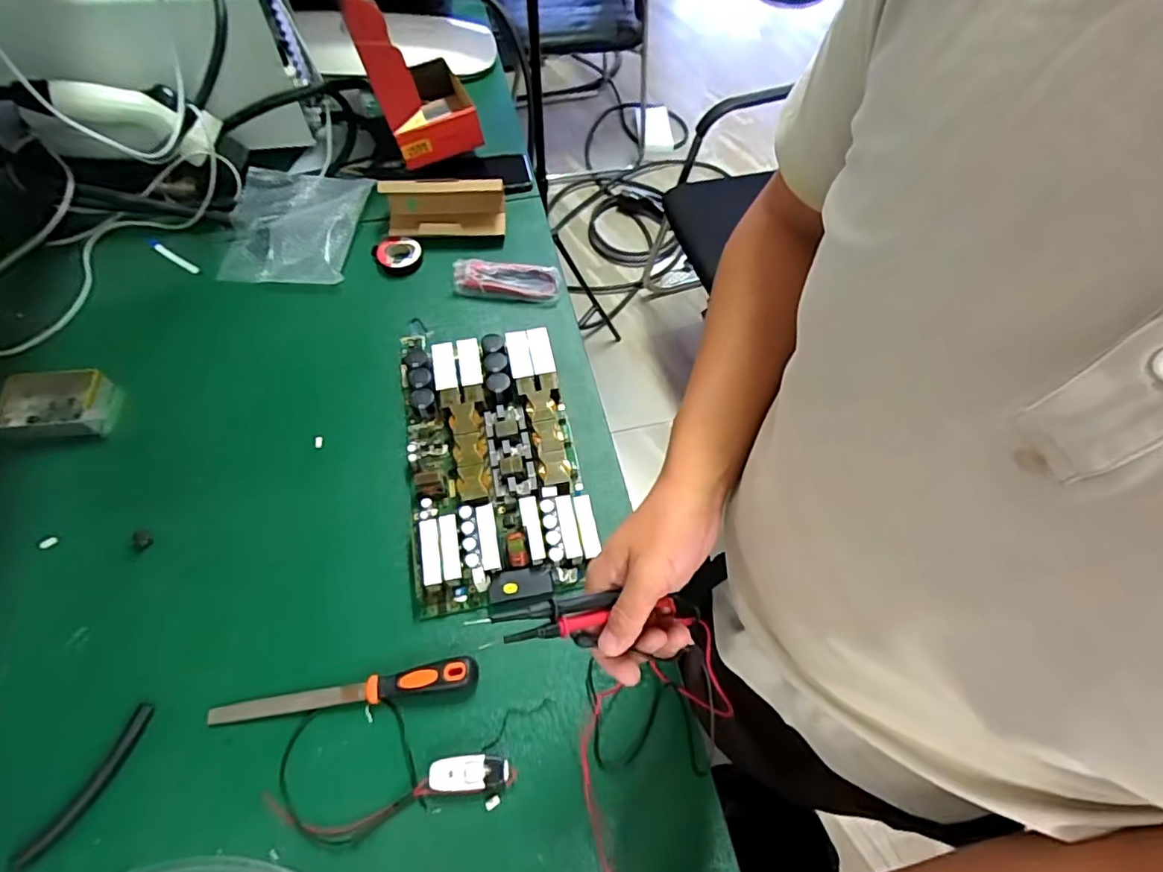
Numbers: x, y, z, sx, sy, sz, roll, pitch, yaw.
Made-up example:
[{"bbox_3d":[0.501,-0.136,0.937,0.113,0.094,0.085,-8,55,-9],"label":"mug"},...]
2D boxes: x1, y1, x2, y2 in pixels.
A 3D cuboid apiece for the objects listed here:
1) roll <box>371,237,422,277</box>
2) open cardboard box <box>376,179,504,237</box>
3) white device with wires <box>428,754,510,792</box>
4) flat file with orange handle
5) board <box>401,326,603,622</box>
[{"bbox_3d":[-0.267,-0.264,0.849,0.066,0.016,0.063,2,61,-3],"label":"roll"},{"bbox_3d":[-0.203,-0.336,0.863,0.176,0.068,0.069,-3,61,-6],"label":"open cardboard box"},{"bbox_3d":[-0.103,0.309,0.537,0.072,0.015,0.028,-3,61,-5],"label":"white device with wires"},{"bbox_3d":[-0.229,0.249,0.562,0.253,0.027,0.026,-8,62,-8],"label":"flat file with orange handle"},{"bbox_3d":[-0.106,0.012,0.691,0.197,0.039,0.362,-8,62,-8],"label":"board"}]

